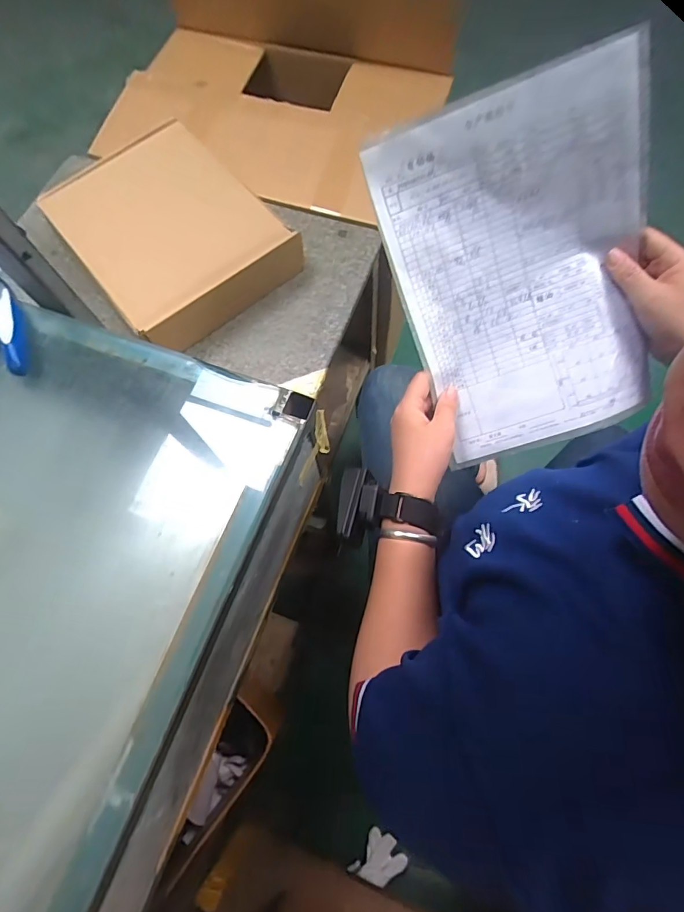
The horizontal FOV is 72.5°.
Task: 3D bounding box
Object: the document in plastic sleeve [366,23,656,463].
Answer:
[{"bbox_3d":[0.165,-0.156,0.420,0.208,0.033,0.291,-18,110,10],"label":"document in plastic sleeve"}]

